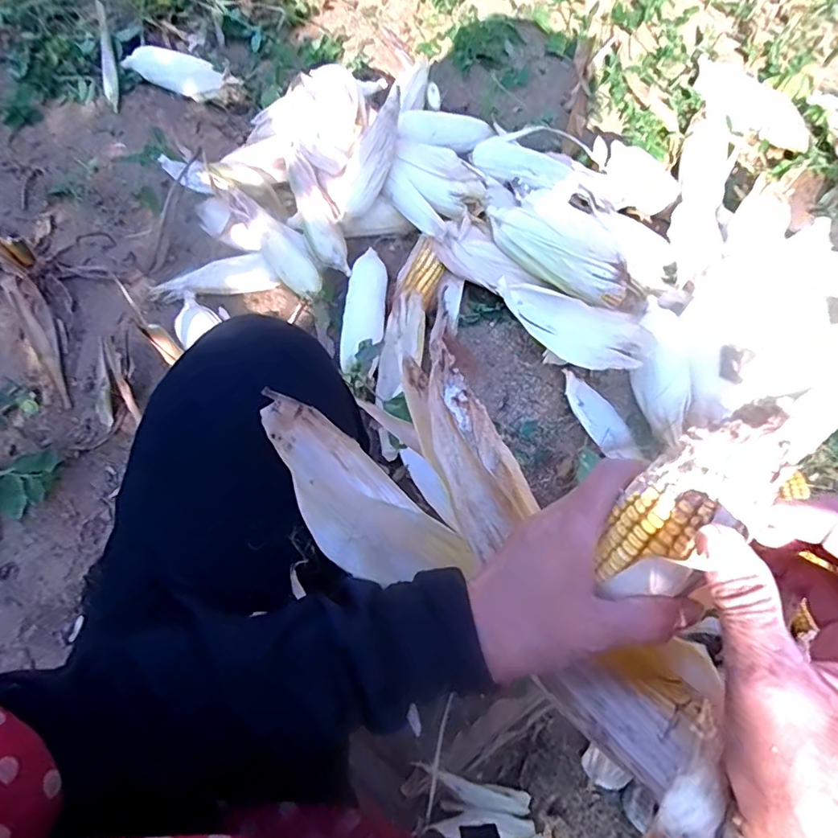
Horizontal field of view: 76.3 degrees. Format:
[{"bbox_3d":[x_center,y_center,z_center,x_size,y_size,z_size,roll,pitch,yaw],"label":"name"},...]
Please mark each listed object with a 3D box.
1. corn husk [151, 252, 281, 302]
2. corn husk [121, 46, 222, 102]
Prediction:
[{"bbox_3d":[-0.301,-0.206,0.787,0.188,0.038,0.052,-5,68,-2],"label":"corn husk"},{"bbox_3d":[-0.429,-0.616,0.940,0.190,0.049,0.066,16,69,6],"label":"corn husk"}]

